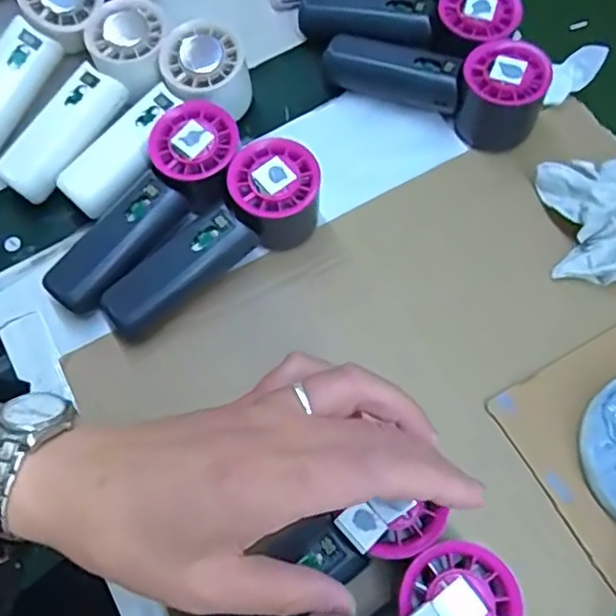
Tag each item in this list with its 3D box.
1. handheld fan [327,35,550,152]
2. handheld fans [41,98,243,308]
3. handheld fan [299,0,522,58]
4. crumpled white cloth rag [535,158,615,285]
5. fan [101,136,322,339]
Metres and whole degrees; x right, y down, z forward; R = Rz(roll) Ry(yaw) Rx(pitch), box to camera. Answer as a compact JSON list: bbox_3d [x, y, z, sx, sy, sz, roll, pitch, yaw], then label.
[{"bbox_3d":[0.088,-0.162,0.435,0.150,0.051,0.049,19,70,8],"label":"handheld fan"},{"bbox_3d":[-0.099,-0.058,0.398,0.062,0.053,0.150,32,73,13],"label":"handheld fans"},{"bbox_3d":[0.071,-0.211,0.454,0.155,0.051,0.059,16,70,7],"label":"handheld fan"},{"bbox_3d":[0.204,-0.070,0.403,0.103,0.042,0.085,-23,70,-8],"label":"crumpled white cloth rag"},{"bbox_3d":[-0.062,-0.044,0.394,0.154,0.051,0.051,-34,72,-11],"label":"fan"}]

